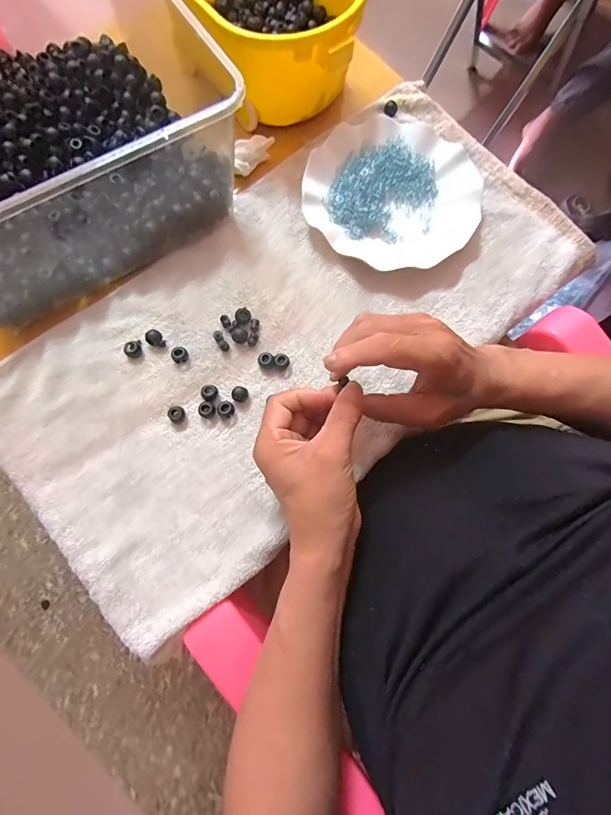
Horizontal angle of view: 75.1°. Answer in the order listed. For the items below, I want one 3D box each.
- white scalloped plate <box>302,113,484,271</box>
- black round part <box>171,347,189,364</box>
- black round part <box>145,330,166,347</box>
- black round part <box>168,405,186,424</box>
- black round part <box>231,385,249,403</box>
[{"bbox_3d":[0.091,-0.226,0.425,0.179,0.022,0.178,1,75,-2],"label":"white scalloped plate"},{"bbox_3d":[-0.121,-0.051,0.381,0.015,0.013,0.013,-22,77,-8],"label":"black round part"},{"bbox_3d":[-0.146,-0.066,0.384,0.015,0.010,0.019,-41,80,-11],"label":"black round part"},{"bbox_3d":[-0.118,0.007,0.364,0.014,0.014,0.013,1,75,-2],"label":"black round part"},{"bbox_3d":[-0.061,-0.012,0.370,0.015,0.012,0.012,7,75,0],"label":"black round part"}]

